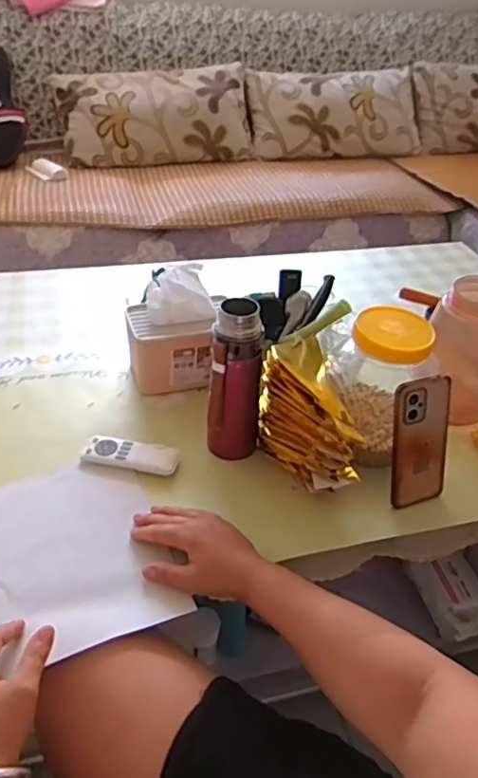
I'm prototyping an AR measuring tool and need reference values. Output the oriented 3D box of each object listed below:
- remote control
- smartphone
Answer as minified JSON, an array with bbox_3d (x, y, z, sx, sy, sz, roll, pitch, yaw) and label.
[{"bbox_3d":[-0.140,0.084,0.754,0.122,0.014,0.049,11,38,9],"label":"remote control"},{"bbox_3d":[0.222,0.063,0.702,0.075,0.161,0.012,-10,22,-17],"label":"smartphone"}]

